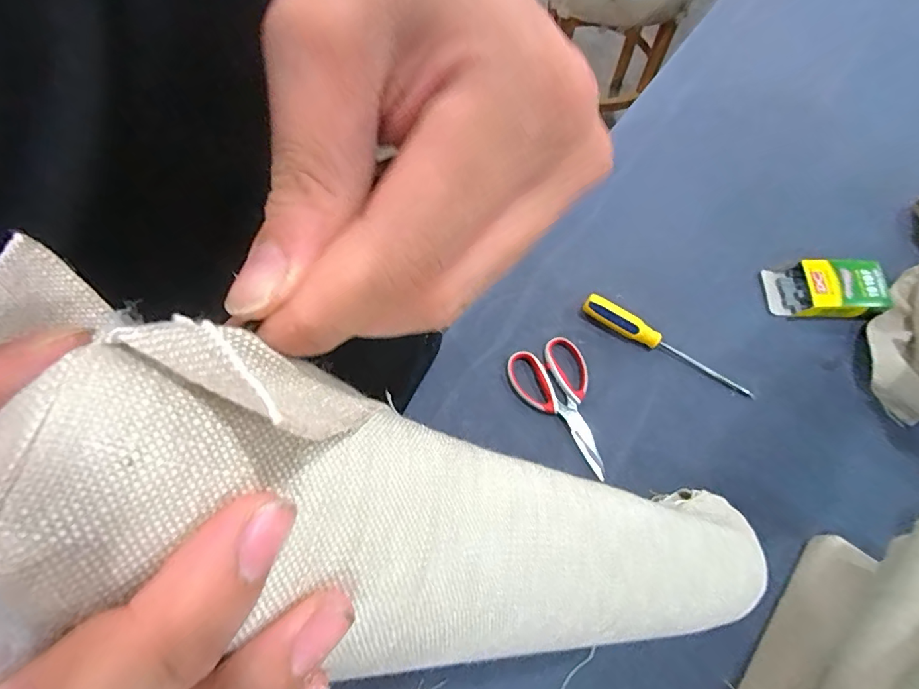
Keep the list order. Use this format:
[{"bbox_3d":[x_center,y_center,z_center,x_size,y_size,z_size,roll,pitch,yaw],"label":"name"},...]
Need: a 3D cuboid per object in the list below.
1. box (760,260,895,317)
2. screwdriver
[{"bbox_3d":[0.525,-0.079,0.701,0.142,0.035,0.080,2,67,1],"label":"box"},{"bbox_3d":[0.282,0.002,0.667,0.244,0.033,0.027,32,71,13],"label":"screwdriver"}]

